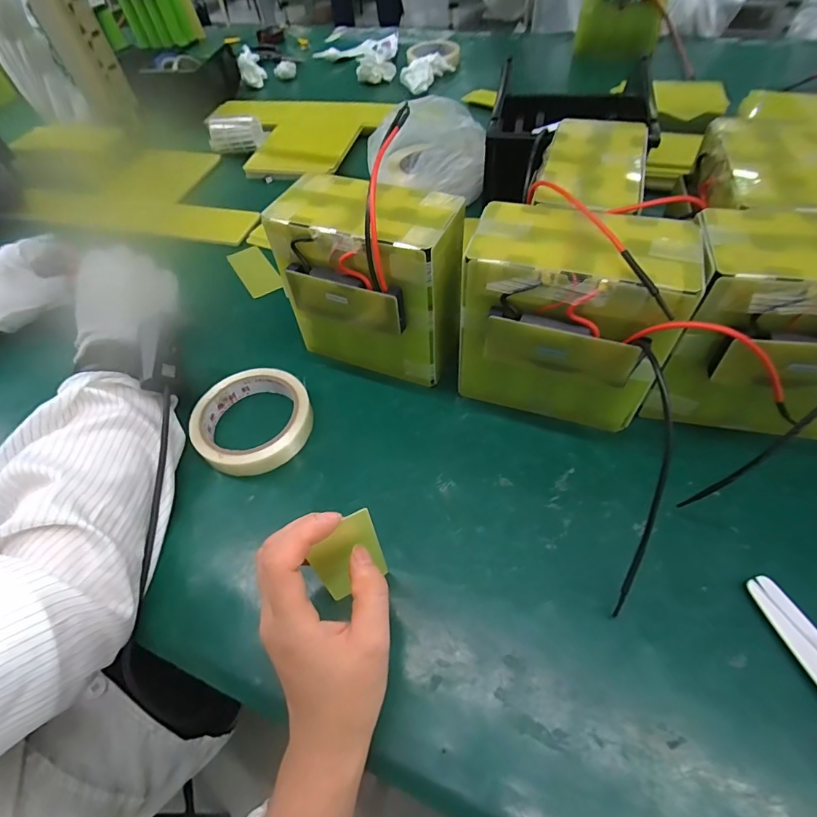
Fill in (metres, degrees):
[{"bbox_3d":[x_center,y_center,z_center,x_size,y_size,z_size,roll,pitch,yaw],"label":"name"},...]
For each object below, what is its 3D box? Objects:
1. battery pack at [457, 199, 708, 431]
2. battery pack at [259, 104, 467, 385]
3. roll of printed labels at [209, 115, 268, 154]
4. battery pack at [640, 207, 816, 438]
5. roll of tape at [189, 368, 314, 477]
[{"bbox_3d":[0.115,-0.062,0.335,0.137,0.153,0.088,15,57,16],"label":"battery pack"},{"bbox_3d":[-0.027,-0.108,0.367,0.150,0.176,0.084,17,57,17],"label":"battery pack"},{"bbox_3d":[-0.265,-0.426,0.692,0.086,0.040,0.042,-3,54,3],"label":"roll of printed labels"},{"bbox_3d":[0.256,-0.048,0.314,0.142,0.140,0.091,6,55,10],"label":"battery pack"},{"bbox_3d":[-0.134,0.010,0.385,0.097,0.023,0.097,-3,54,4],"label":"roll of tape"}]

